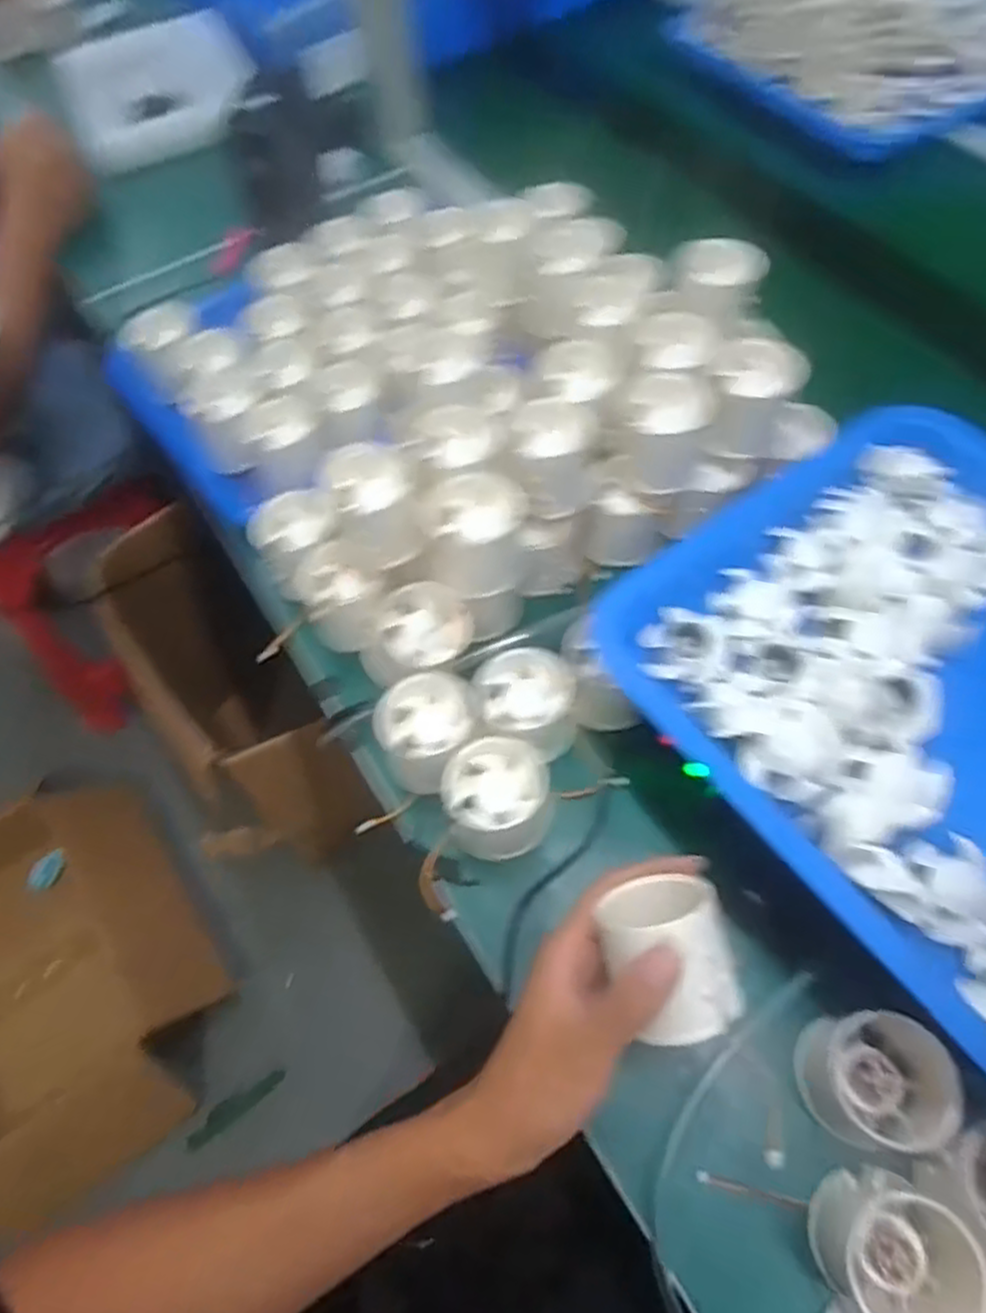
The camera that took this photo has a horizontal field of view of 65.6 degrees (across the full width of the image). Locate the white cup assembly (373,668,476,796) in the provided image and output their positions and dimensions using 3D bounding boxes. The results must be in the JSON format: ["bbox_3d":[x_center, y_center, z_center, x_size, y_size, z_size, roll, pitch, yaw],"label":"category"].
[{"bbox_3d":[-0.036,0.046,0.449,0.055,0.053,0.053,-35,63,-15],"label":"white cup assembly"}]

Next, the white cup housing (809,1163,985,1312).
[{"bbox_3d":[0.167,0.248,0.316,0.057,0.056,0.055,-2,60,3],"label":"white cup housing"}]

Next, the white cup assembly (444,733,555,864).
[{"bbox_3d":[0.003,0.080,0.428,0.054,0.052,0.053,-2,60,3],"label":"white cup assembly"}]

